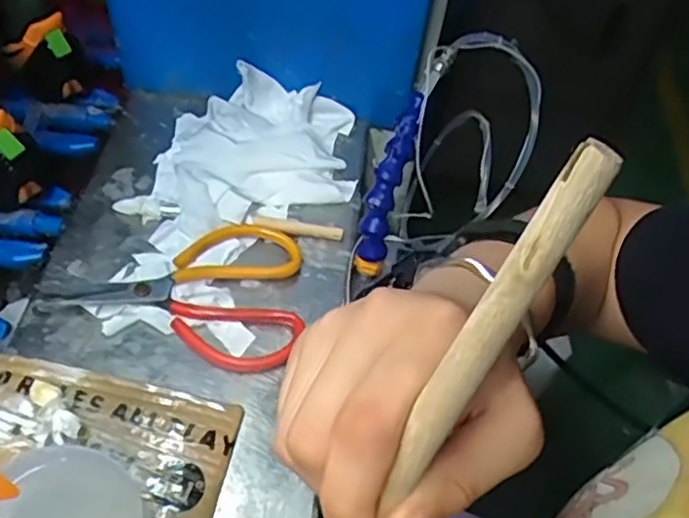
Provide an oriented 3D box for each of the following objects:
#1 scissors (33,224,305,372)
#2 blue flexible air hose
[{"bbox_3d":[-0.122,0.013,0.527,0.187,0.018,0.126,15,52,4],"label":"scissors"},{"bbox_3d":[0.035,-0.057,0.536,0.023,0.148,0.031,20,14,14],"label":"blue flexible air hose"}]

